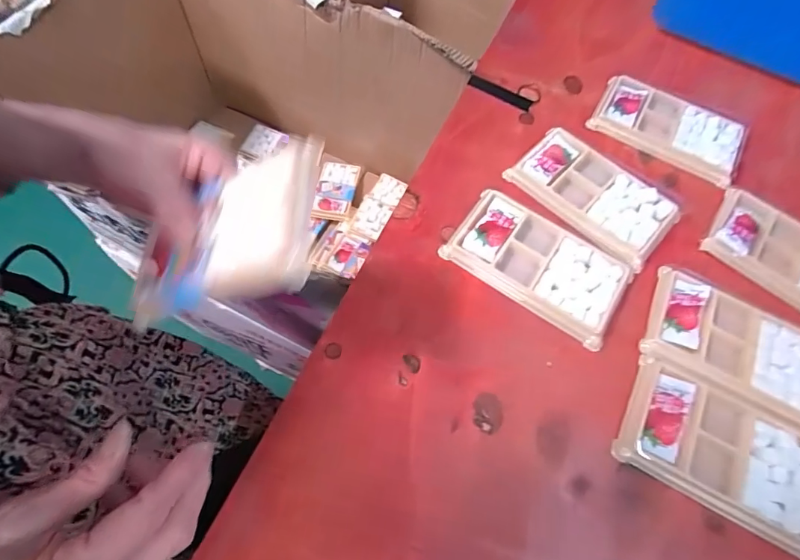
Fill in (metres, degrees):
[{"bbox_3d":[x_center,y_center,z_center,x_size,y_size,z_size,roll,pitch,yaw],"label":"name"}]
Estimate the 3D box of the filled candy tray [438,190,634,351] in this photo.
[{"bbox_3d":[0.108,-0.014,0.350,0.135,0.011,0.075,33,66,12],"label":"filled candy tray"}]

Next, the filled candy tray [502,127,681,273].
[{"bbox_3d":[0.166,-0.075,0.382,0.133,0.009,0.081,41,68,15],"label":"filled candy tray"}]

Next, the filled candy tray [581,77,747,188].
[{"bbox_3d":[0.258,-0.149,0.424,0.134,0.011,0.078,32,66,11],"label":"filled candy tray"}]

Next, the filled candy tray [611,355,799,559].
[{"bbox_3d":[0.222,0.116,0.293,0.139,0.013,0.078,28,65,10],"label":"filled candy tray"}]

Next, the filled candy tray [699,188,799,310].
[{"bbox_3d":[0.325,-0.017,0.365,0.130,0.016,0.078,36,67,14],"label":"filled candy tray"}]

